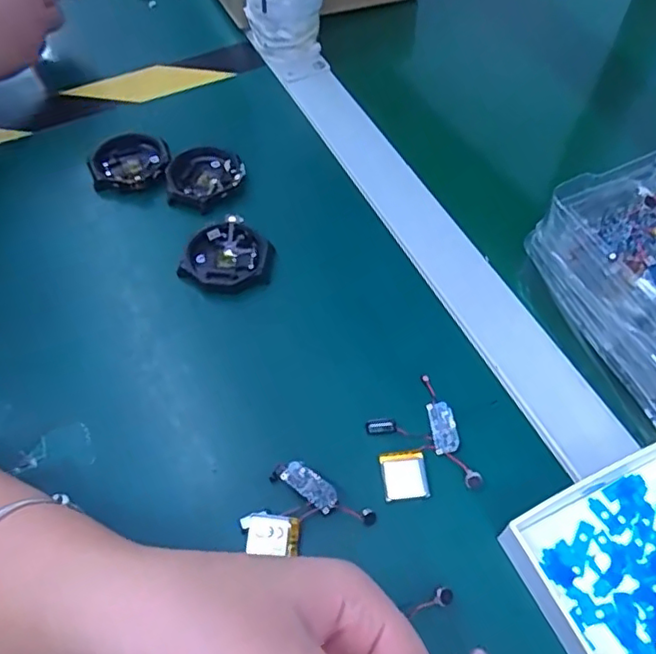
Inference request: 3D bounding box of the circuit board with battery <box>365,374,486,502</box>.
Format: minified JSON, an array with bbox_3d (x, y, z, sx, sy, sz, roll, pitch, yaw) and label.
[{"bbox_3d":[0.045,0.055,0.304,0.045,0.004,0.060,-10,58,-6],"label":"circuit board with battery"}]

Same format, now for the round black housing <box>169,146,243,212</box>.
[{"bbox_3d":[-0.084,-0.099,0.403,0.050,0.014,0.047,0,57,0],"label":"round black housing"}]

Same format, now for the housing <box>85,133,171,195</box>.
[{"bbox_3d":[-0.137,-0.114,0.416,0.053,0.010,0.053,0,57,0],"label":"housing"}]

